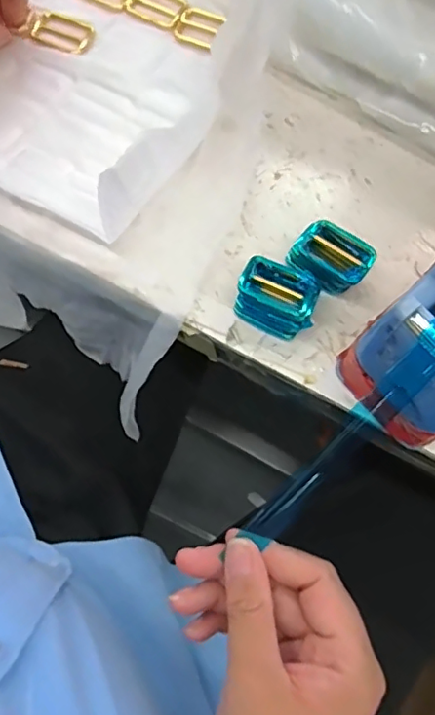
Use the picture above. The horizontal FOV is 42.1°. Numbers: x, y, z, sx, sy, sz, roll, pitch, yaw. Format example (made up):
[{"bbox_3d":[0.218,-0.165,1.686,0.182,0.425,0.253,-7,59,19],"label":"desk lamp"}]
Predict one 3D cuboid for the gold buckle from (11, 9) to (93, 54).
[{"bbox_3d":[-0.117,-0.245,0.425,0.048,0.005,0.033,17,74,5],"label":"gold buckle"}]

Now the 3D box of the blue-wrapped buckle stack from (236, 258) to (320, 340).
[{"bbox_3d":[0.036,-0.037,0.350,0.048,0.029,0.036,17,74,5],"label":"blue-wrapped buckle stack"}]

